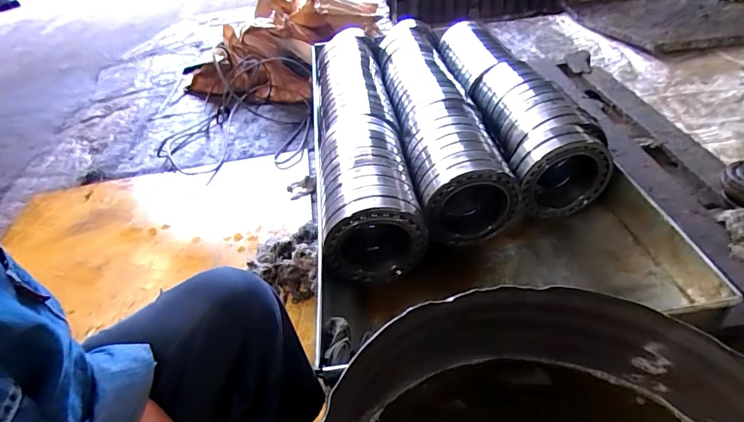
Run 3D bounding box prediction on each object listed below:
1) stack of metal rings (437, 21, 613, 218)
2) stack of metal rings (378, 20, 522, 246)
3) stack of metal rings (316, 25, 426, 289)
[{"bbox_3d":[0.378,-0.310,1.194,0.218,0.225,0.767,-10,37,-3],"label":"stack of metal rings"},{"bbox_3d":[0.155,-0.317,1.272,0.222,0.217,1.027,-9,37,-2],"label":"stack of metal rings"},{"bbox_3d":[-0.050,-0.263,1.238,0.217,0.239,1.092,-8,42,-1],"label":"stack of metal rings"}]

